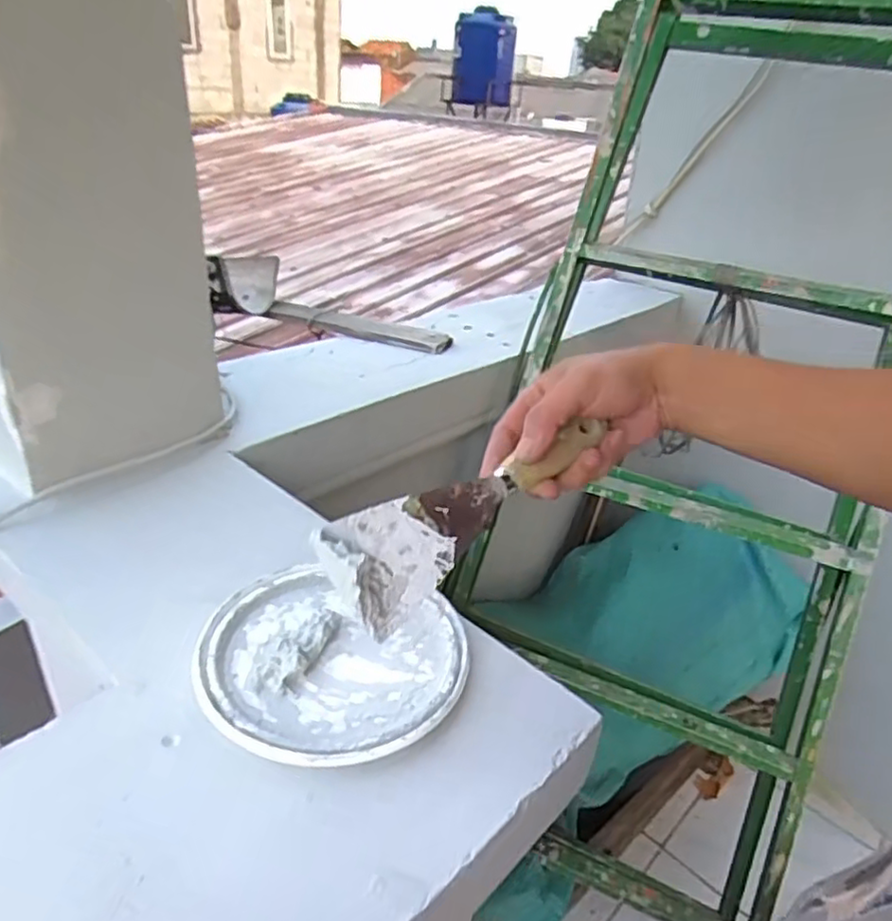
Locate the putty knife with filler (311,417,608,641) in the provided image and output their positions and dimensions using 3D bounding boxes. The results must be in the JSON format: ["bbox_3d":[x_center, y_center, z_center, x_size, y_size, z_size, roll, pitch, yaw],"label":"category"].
[{"bbox_3d":[0.016,0.027,0.402,0.189,0.032,0.063,-30,82,-21],"label":"putty knife with filler"}]

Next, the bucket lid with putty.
[{"bbox_3d":[-0.078,0.133,0.449,0.173,0.016,0.154,12,30,11],"label":"bucket lid with putty"}]

